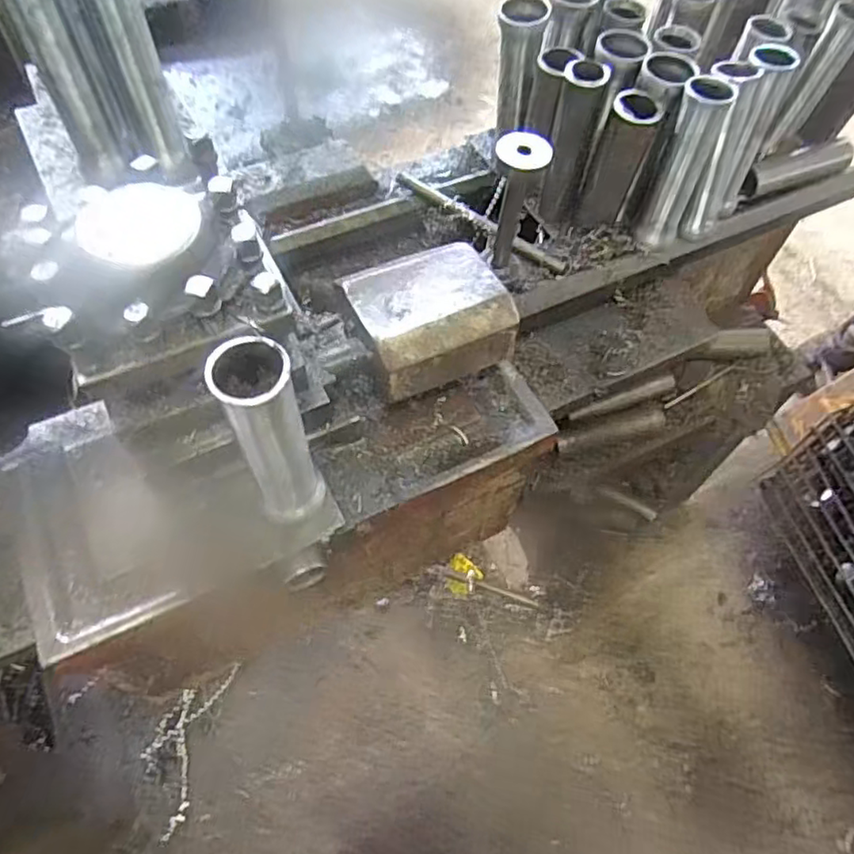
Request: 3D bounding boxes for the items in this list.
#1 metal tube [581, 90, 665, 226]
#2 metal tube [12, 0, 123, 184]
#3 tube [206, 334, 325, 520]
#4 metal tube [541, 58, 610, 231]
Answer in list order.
[{"bbox_3d":[0.220,-0.305,0.723,0.060,0.143,0.051,24,62,13],"label":"metal tube"},{"bbox_3d":[-0.355,-0.346,0.626,0.050,0.186,0.060,-20,62,-12],"label":"metal tube"},{"bbox_3d":[-0.114,0.007,0.469,0.047,0.183,0.054,-20,62,-12],"label":"tube"},{"bbox_3d":[0.165,-0.318,0.722,0.046,0.178,0.044,9,60,5],"label":"metal tube"}]

